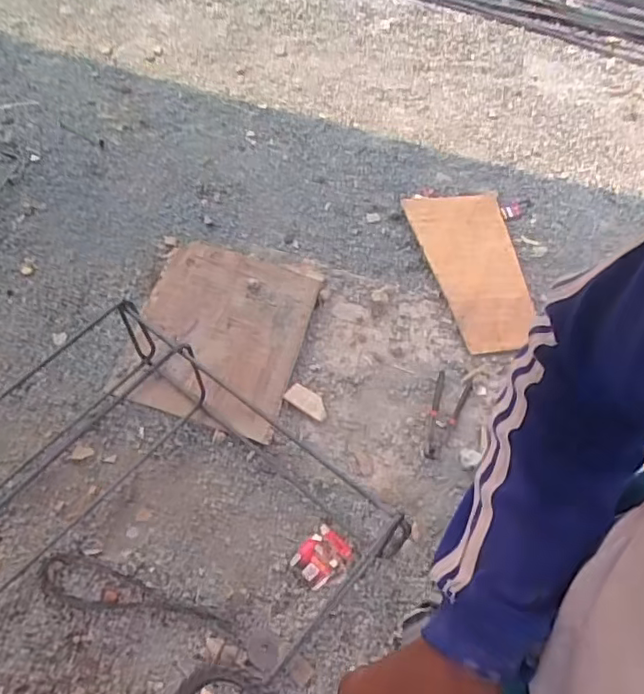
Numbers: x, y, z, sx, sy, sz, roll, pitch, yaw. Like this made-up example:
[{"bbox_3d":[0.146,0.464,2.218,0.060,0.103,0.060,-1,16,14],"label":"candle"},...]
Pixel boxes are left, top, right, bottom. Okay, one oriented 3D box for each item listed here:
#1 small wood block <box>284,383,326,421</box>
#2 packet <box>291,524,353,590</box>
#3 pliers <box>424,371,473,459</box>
[{"bbox_3d":[-0.034,0.129,1.446,0.105,0.013,0.057,30,63,12],"label":"small wood block"},{"bbox_3d":[0.000,0.443,1.275,0.112,0.008,0.087,-39,71,-22],"label":"packet"},{"bbox_3d":[0.292,0.164,1.459,0.084,0.017,0.234,24,62,9],"label":"pliers"}]

